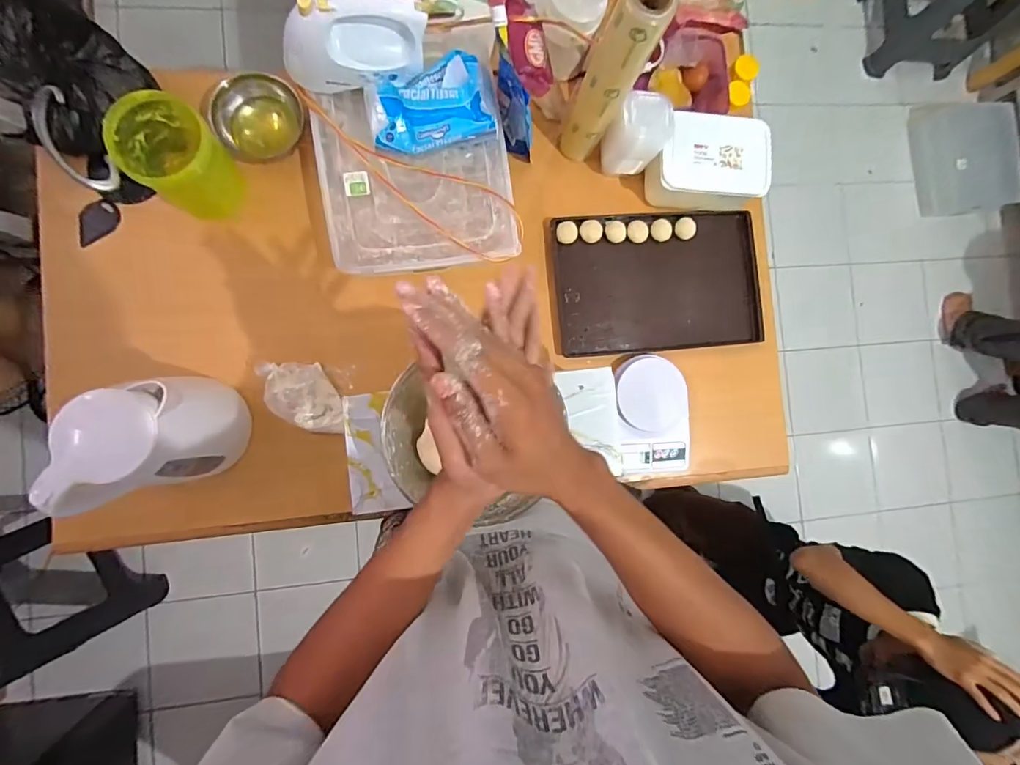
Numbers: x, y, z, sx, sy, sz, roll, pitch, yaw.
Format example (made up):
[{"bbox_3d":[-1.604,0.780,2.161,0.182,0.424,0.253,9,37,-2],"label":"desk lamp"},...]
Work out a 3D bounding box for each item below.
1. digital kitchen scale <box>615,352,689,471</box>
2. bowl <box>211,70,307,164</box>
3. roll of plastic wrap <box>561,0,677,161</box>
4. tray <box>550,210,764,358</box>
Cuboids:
[{"bbox_3d":[0.242,0.056,0.802,0.125,0.025,0.201,-6,89,-8],"label":"digital kitchen scale"},{"bbox_3d":[-0.386,-0.405,0.723,0.132,0.056,0.100,-33,92,-7],"label":"bowl"},{"bbox_3d":[0.139,-0.426,0.675,0.072,0.296,0.060,27,85,-6],"label":"roll of plastic wrap"},{"bbox_3d":[0.265,-0.179,0.829,0.365,0.024,0.238,-5,88,-8],"label":"tray"}]

